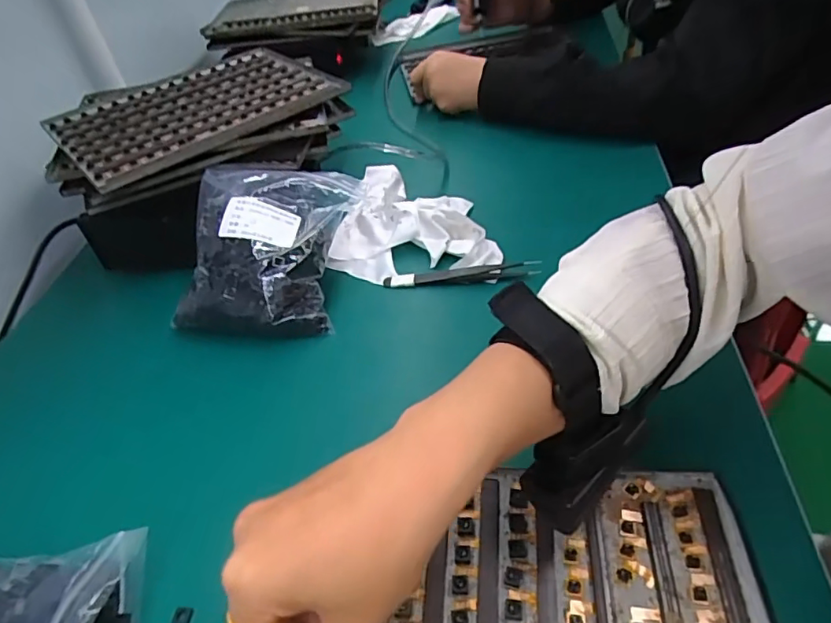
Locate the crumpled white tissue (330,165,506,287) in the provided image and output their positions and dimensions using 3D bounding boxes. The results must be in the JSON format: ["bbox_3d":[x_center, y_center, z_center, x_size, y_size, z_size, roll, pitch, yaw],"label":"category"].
[{"bbox_3d":[0.004,-0.098,0.518,0.153,0.034,0.173,2,46,12],"label":"crumpled white tissue"}]

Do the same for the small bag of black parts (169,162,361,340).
[{"bbox_3d":[-0.125,-0.059,0.462,0.126,0.070,0.150,1,45,11],"label":"small bag of black parts"}]

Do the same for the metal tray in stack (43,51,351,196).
[{"bbox_3d":[-0.214,-0.201,0.537,0.243,0.007,0.182,-33,51,-24],"label":"metal tray in stack"}]

